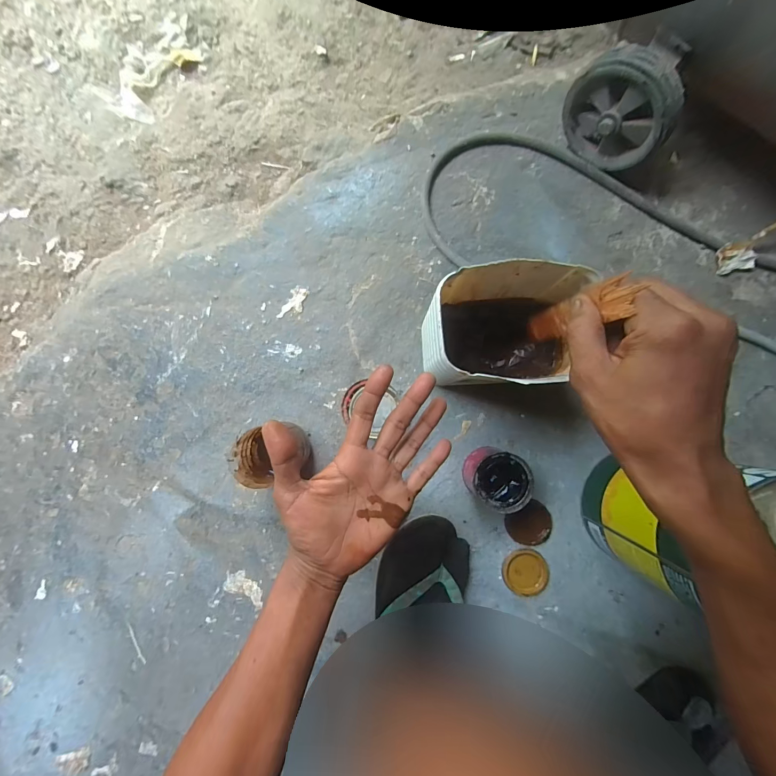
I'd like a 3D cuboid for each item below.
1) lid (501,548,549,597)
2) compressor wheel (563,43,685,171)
[{"bbox_3d":[0.193,0.260,0.483,0.061,0.005,0.064,0,86,2],"label":"lid"},{"bbox_3d":[0.293,-0.348,0.445,0.128,0.151,0.029,32,87,4],"label":"compressor wheel"}]

